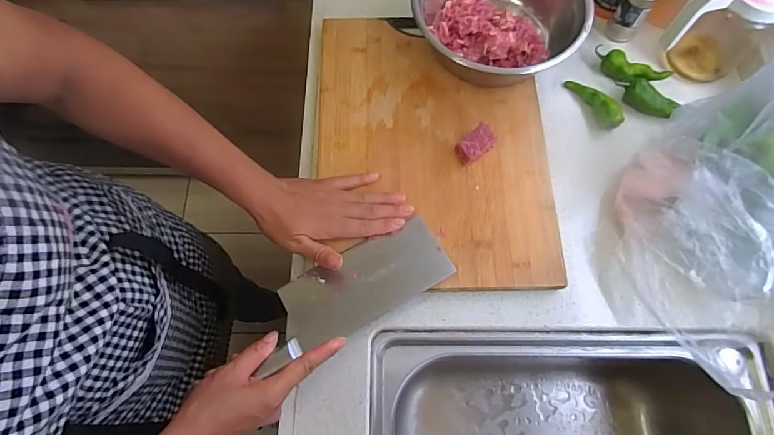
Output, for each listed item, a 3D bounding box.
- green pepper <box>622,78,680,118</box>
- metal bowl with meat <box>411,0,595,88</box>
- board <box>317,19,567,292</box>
[{"bbox_3d":[0.339,-0.152,0.578,0.064,0.026,0.024,33,72,12],"label":"green pepper"},{"bbox_3d":[0.139,-0.254,0.572,0.205,0.086,0.211,0,69,0],"label":"metal bowl with meat"},{"bbox_3d":[0.054,-0.095,0.547,0.272,0.026,0.363,-1,69,-1],"label":"board"}]

